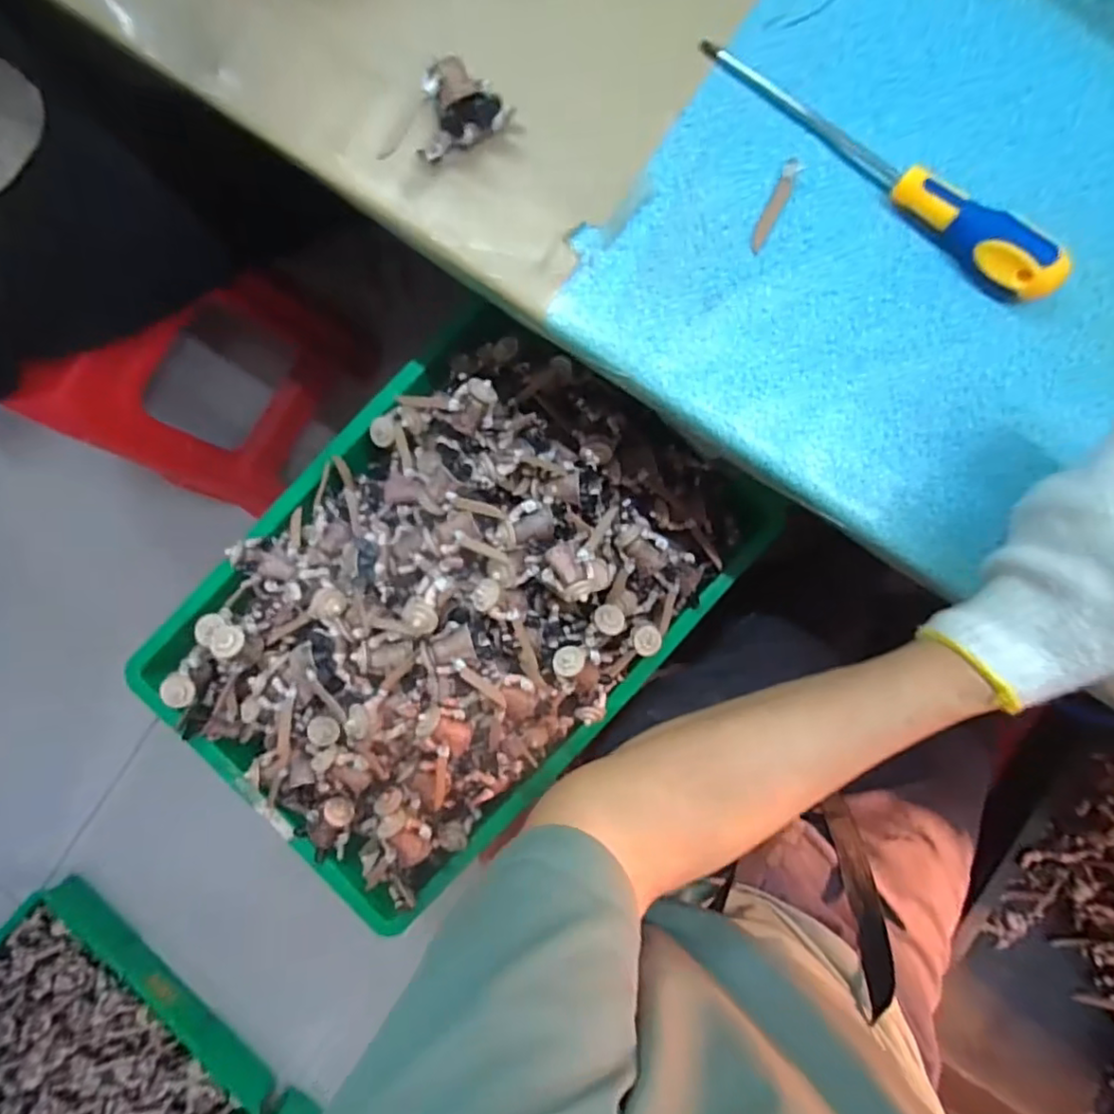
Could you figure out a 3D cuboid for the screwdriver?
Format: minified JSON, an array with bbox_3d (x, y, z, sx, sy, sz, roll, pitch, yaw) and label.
[{"bbox_3d":[0.193,-0.237,0.359,0.247,0.030,0.025,41,93,3],"label":"screwdriver"}]

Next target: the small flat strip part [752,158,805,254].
[{"bbox_3d":[0.134,-0.217,0.374,0.011,0.004,0.058,28,92,3],"label":"small flat strip part"}]

